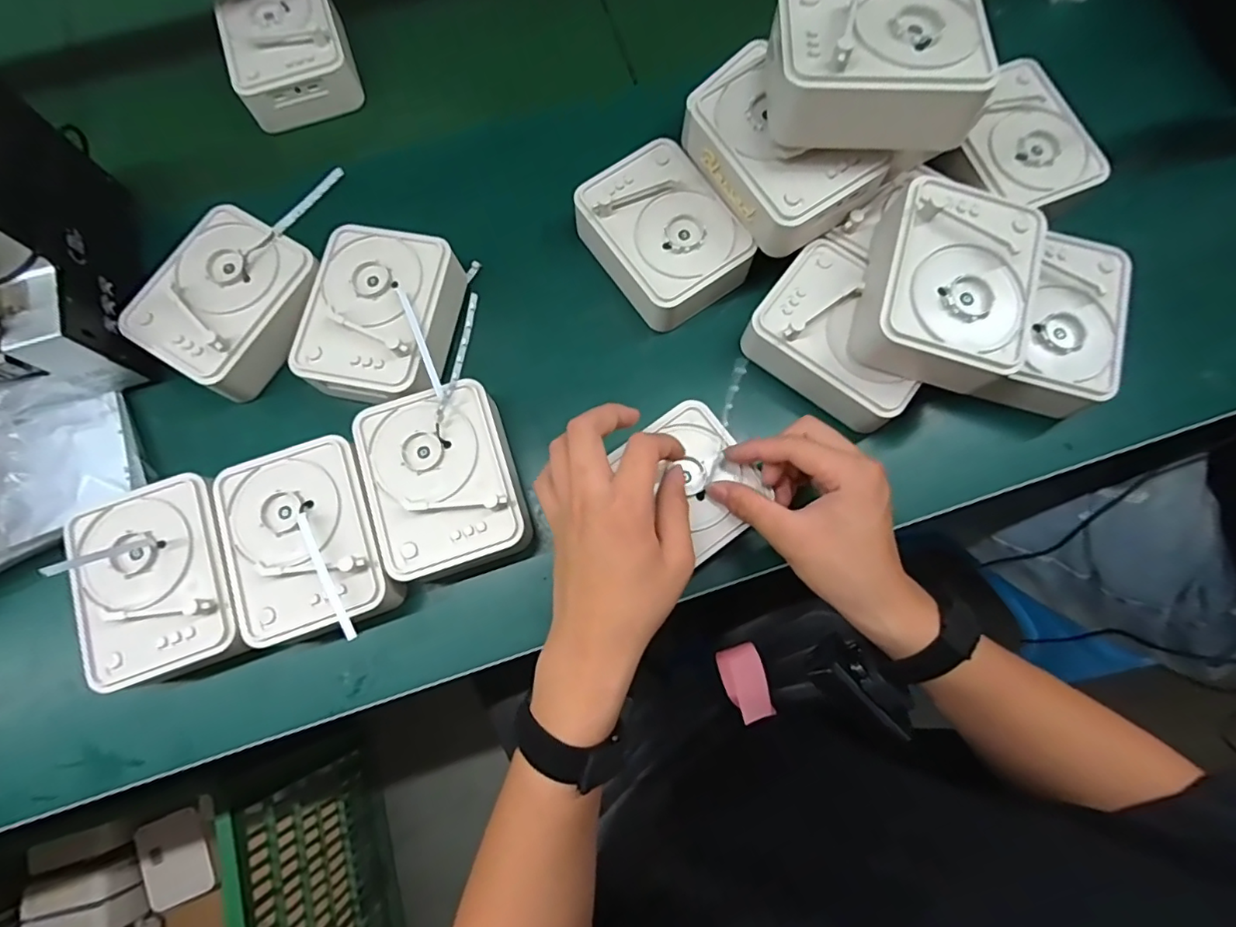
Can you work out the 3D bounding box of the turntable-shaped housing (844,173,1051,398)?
[{"bbox_3d":[0.224,-0.121,0.383,0.095,0.053,0.126,15,76,4],"label":"turntable-shaped housing"}]

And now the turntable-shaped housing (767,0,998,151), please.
[{"bbox_3d":[0.160,-0.251,0.355,0.124,0.050,0.102,2,75,0],"label":"turntable-shaped housing"}]

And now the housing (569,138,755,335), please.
[{"bbox_3d":[0.037,-0.176,0.445,0.099,0.046,0.136,-36,78,-9],"label":"housing"}]

